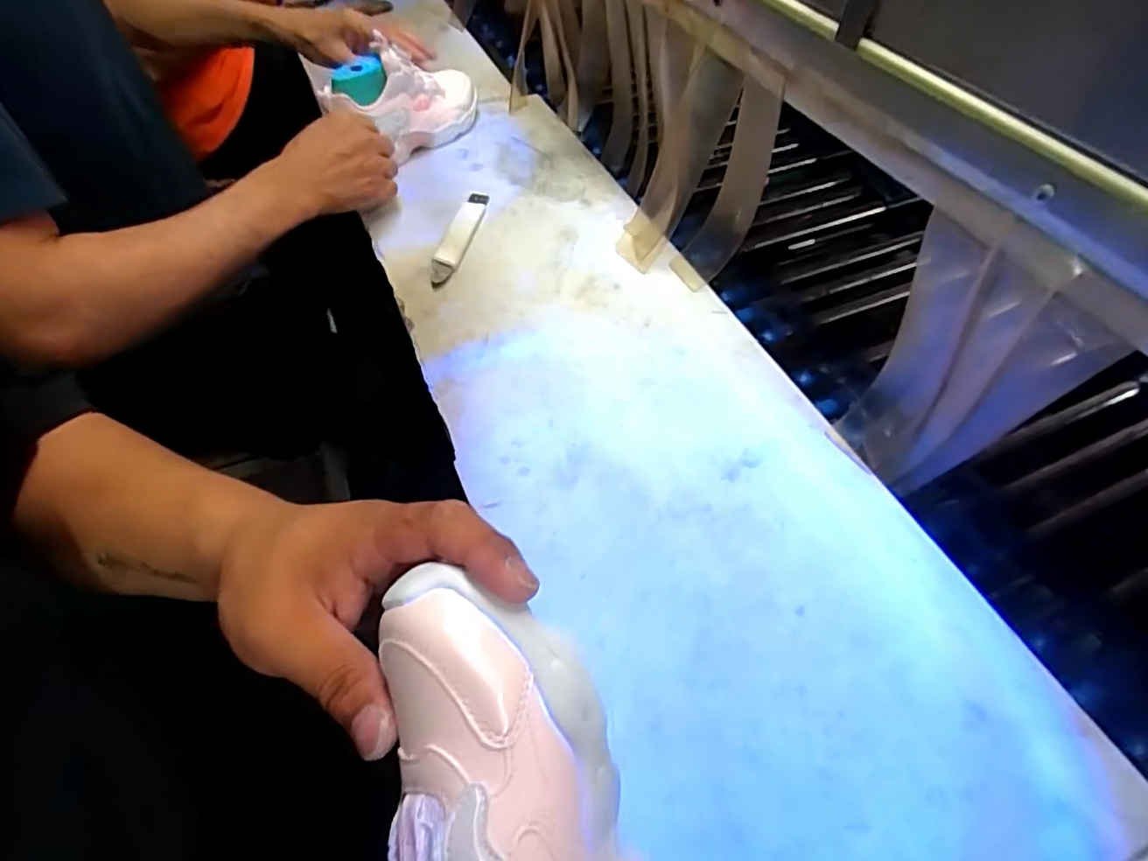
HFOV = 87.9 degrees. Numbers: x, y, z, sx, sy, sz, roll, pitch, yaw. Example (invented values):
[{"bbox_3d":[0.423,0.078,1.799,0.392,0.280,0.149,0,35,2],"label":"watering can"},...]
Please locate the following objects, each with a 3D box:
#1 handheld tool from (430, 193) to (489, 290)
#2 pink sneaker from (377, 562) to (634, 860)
[{"bbox_3d":[-0.123,-0.211,0.641,0.029,0.012,0.163,9,53,6],"label":"handheld tool"},{"bbox_3d":[-0.026,0.145,0.207,0.099,0.073,0.181,-18,74,-19],"label":"pink sneaker"}]

